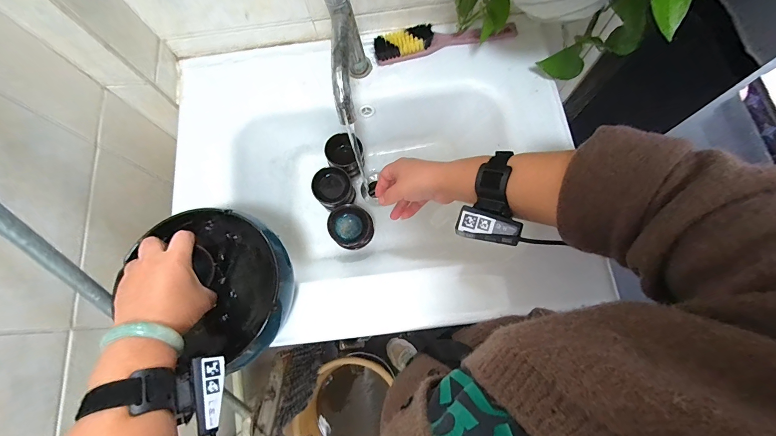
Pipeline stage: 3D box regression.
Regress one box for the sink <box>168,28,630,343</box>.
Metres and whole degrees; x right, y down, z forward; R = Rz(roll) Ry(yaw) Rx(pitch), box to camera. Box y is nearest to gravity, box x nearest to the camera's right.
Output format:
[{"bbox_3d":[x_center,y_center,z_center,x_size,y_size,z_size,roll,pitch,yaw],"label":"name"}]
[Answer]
[{"bbox_3d":[-0.021,-0.040,0.548,0.580,0.148,0.419,-6,72,0],"label":"sink"}]

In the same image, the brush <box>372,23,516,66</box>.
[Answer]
[{"bbox_3d":[0.091,-0.284,0.528,0.225,0.037,0.032,-9,72,-1],"label":"brush"}]

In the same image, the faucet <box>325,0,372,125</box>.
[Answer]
[{"bbox_3d":[-0.048,-0.206,0.438,0.054,0.182,0.158,-9,72,-1],"label":"faucet"}]

